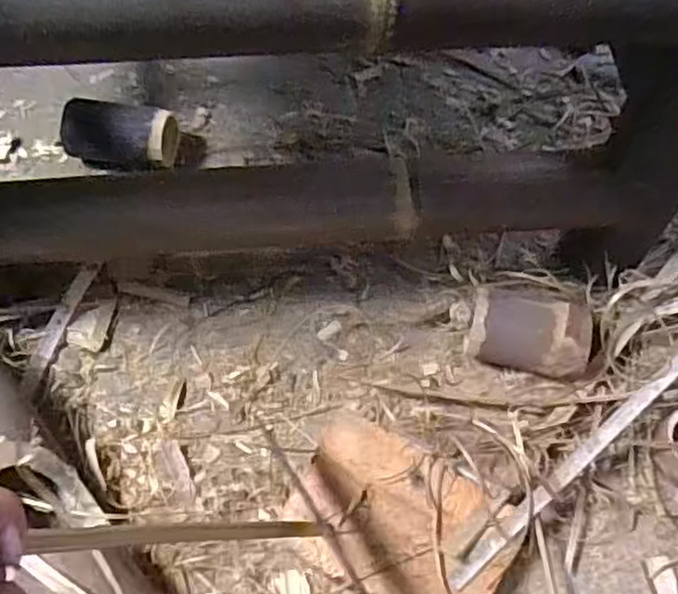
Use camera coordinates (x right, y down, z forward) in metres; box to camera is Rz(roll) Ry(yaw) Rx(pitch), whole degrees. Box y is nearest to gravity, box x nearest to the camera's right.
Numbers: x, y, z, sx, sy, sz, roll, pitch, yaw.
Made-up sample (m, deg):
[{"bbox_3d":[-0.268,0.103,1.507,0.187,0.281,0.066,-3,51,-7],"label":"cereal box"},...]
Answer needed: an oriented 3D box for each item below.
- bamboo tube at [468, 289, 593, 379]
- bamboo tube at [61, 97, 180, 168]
[{"bbox_3d":[0.163,0.034,0.605,0.103,0.049,0.064,10,62,6],"label":"bamboo tube"},{"bbox_3d":[-0.224,-0.164,0.715,0.109,0.048,0.057,6,62,4],"label":"bamboo tube"}]

